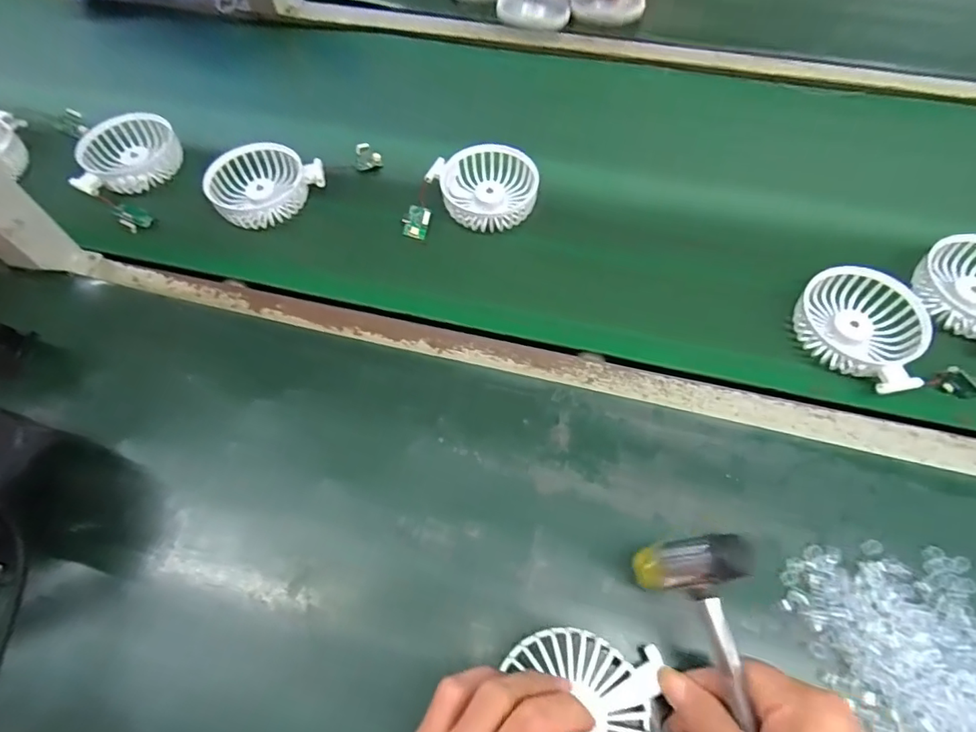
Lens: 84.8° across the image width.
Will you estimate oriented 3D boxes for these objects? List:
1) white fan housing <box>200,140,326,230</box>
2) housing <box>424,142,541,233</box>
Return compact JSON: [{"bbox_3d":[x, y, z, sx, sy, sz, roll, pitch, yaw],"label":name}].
[{"bbox_3d":[-0.213,-0.175,0.506,0.095,0.031,0.079,-41,68,-17],"label":"white fan housing"},{"bbox_3d":[0.001,-0.165,0.510,0.093,0.036,0.087,-1,62,2],"label":"housing"}]

